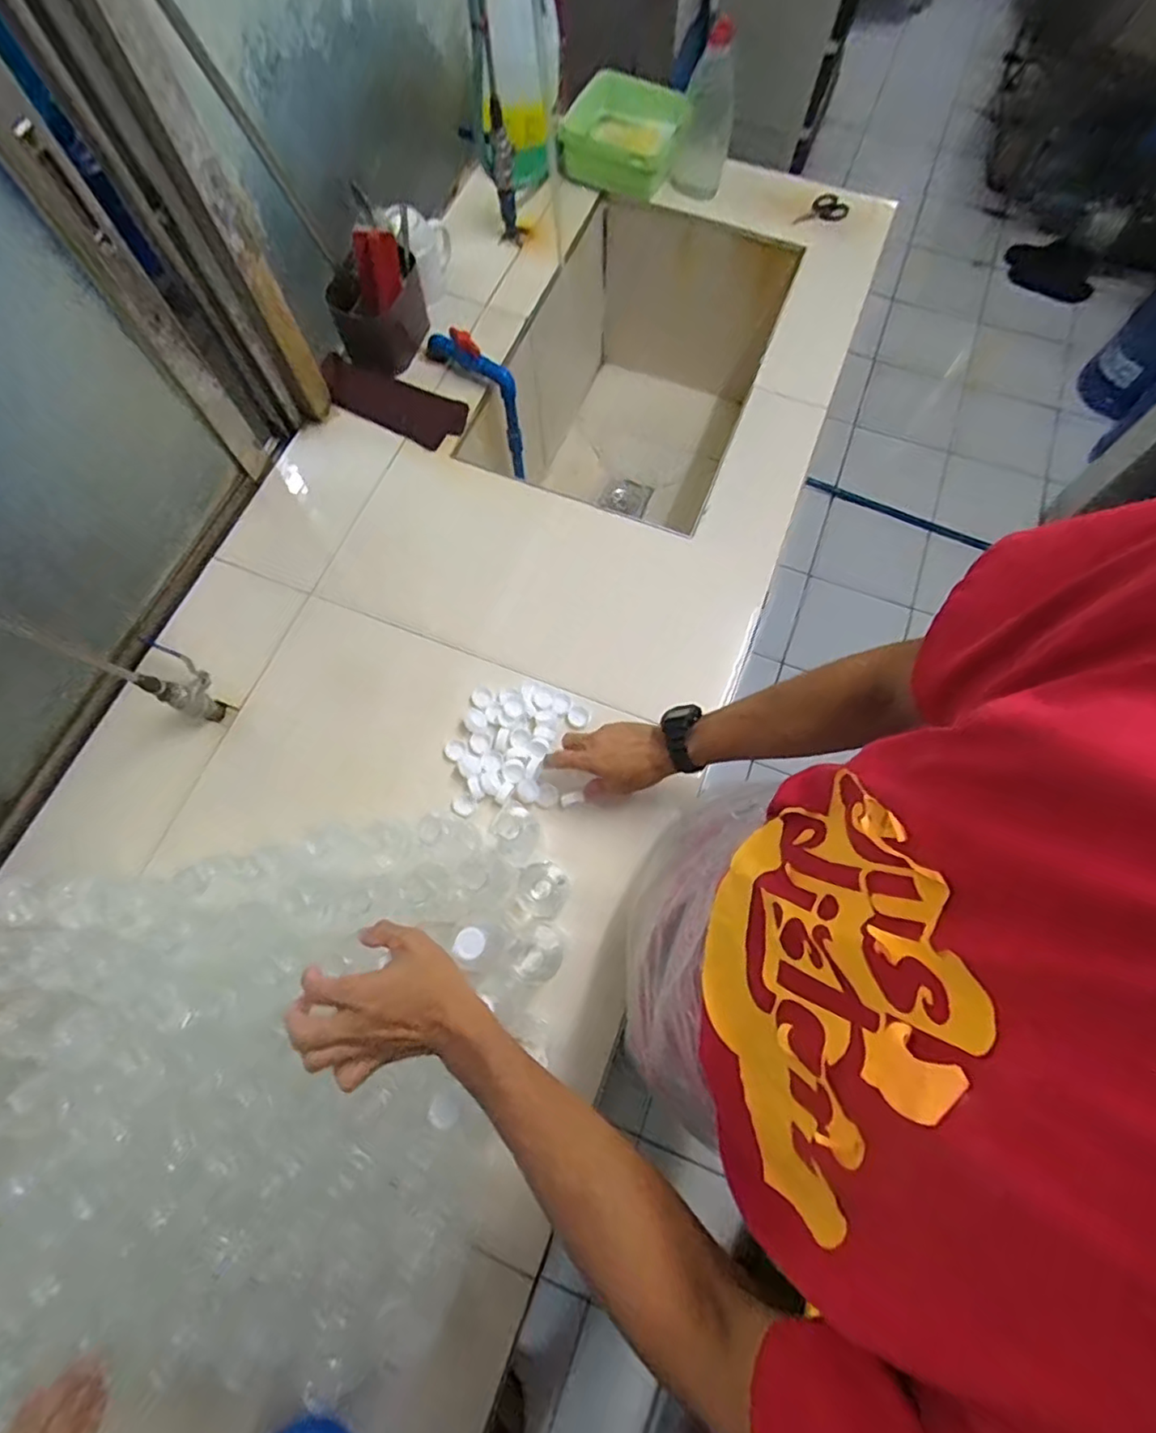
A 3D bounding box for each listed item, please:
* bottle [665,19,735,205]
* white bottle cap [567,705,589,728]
[{"bbox_3d":[0.208,-0.980,0.980,0.092,0.197,0.103,5,72,2],"label":"bottle"},{"bbox_3d":[0.000,0.001,0.782,0.025,0.018,0.028,25,74,9],"label":"white bottle cap"}]

